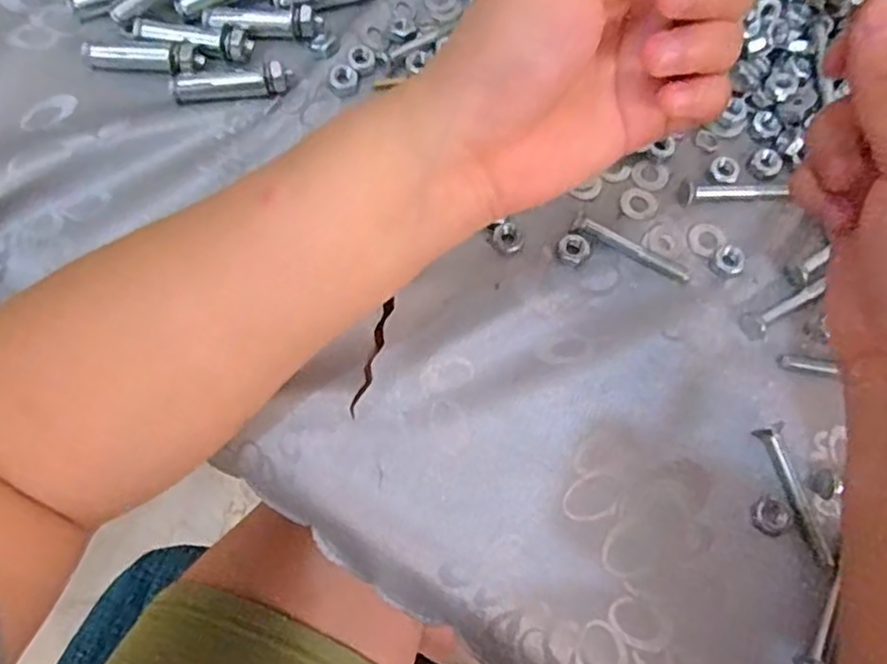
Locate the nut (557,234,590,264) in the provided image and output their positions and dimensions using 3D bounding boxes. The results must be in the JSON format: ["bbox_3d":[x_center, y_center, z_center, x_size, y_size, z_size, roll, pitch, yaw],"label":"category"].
[{"bbox_3d":[0.056,-0.036,0.293,0.013,0.006,0.011,35,74,9],"label":"nut"}]

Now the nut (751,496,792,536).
[{"bbox_3d":[0.125,0.070,0.261,0.014,0.004,0.014,1,72,-2],"label":"nut"}]

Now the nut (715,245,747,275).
[{"bbox_3d":[0.125,-0.032,0.295,0.012,0.004,0.014,43,75,11],"label":"nut"}]

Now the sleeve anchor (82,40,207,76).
[{"bbox_3d":[-0.137,-0.126,0.310,0.054,0.010,0.016,10,71,1],"label":"sleeve anchor"}]

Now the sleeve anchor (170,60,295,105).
[{"bbox_3d":[-0.095,-0.113,0.307,0.052,0.010,0.016,-5,72,-4],"label":"sleeve anchor"}]

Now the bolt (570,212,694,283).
[{"bbox_3d":[0.080,-0.035,0.292,0.053,0.010,0.006,28,73,7],"label":"bolt"}]

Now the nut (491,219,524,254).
[{"bbox_3d":[0.028,-0.042,0.295,0.014,0.004,0.014,1,72,-2],"label":"nut"}]

